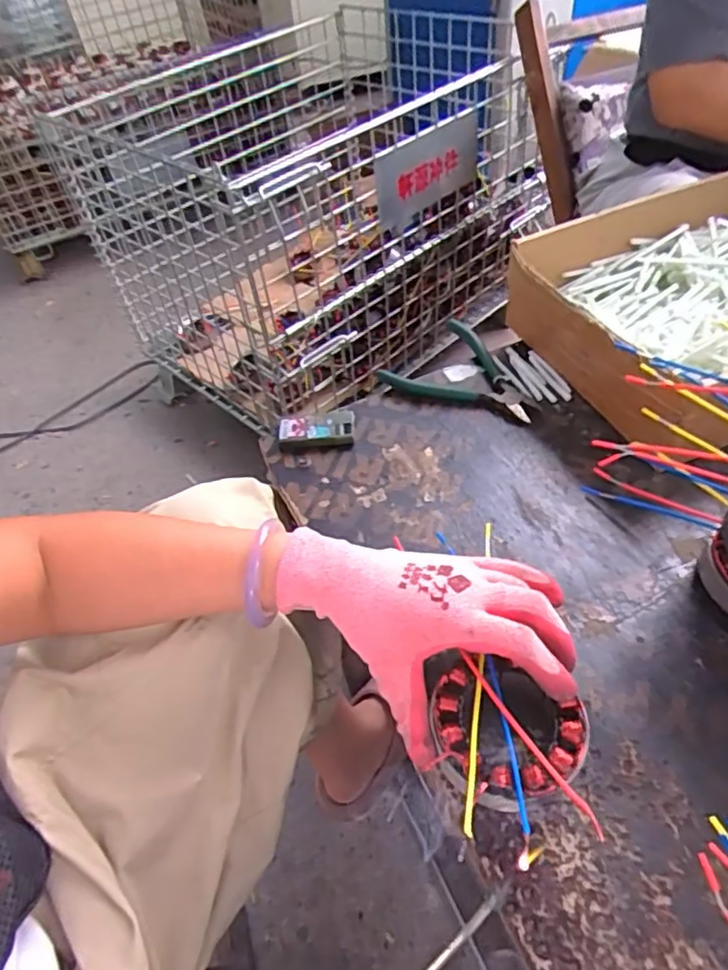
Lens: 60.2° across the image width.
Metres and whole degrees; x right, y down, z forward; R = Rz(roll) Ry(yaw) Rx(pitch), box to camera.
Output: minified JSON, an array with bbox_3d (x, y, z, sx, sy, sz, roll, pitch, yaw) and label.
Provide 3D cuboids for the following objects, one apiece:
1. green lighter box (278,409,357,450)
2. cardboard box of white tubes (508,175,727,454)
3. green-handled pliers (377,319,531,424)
[{"bbox_3d":[-0.042,-0.051,0.564,0.066,0.016,0.033,-3,48,3],"label":"green lighter box"},{"bbox_3d":[0.327,-0.168,0.574,0.329,0.083,0.243,-21,50,-12],"label":"cardboard box of white tubes"},{"bbox_3d":[0.097,-0.114,0.596,0.149,0.015,0.097,20,53,22],"label":"green-handled pliers"}]

